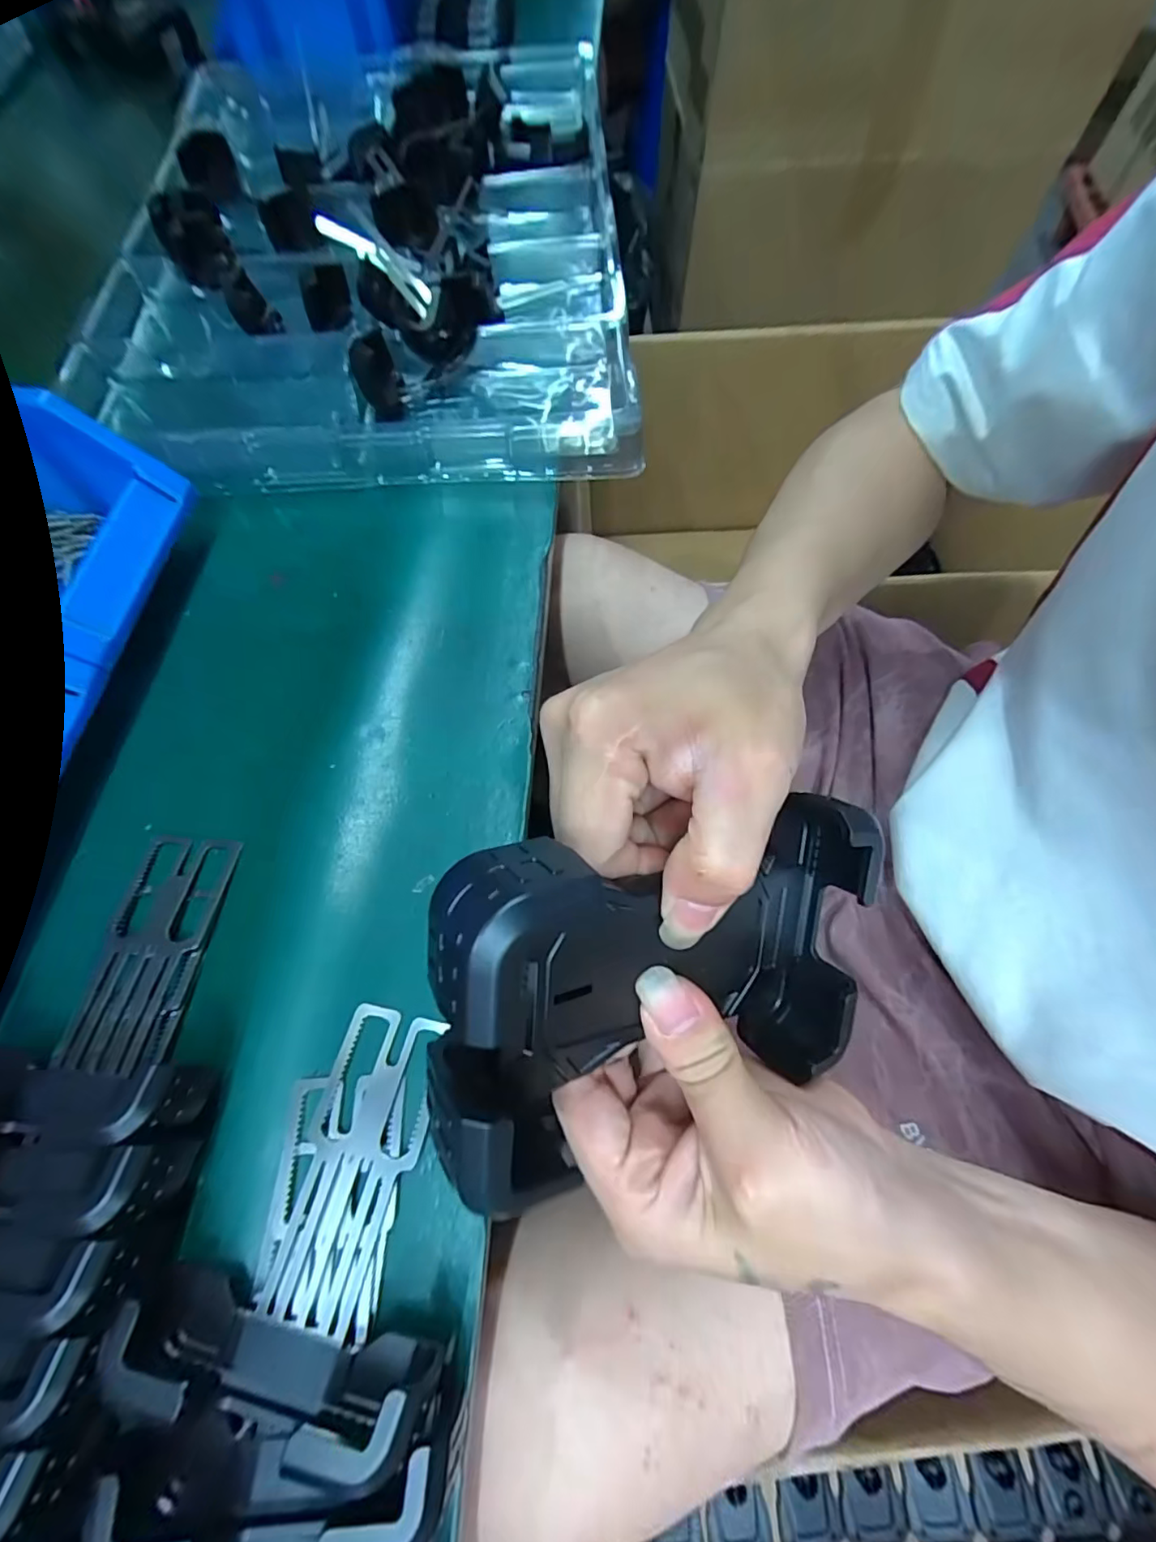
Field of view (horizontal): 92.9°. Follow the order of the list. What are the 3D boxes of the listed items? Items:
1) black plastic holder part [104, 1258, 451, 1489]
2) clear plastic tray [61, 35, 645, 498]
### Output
[{"bbox_3d":[-0.094,0.181,0.166,0.097,0.038,0.021,11,67,4],"label":"black plastic holder part"},{"bbox_3d":[-0.150,-0.395,0.410,0.347,0.044,0.459,-3,67,-2],"label":"clear plastic tray"}]

